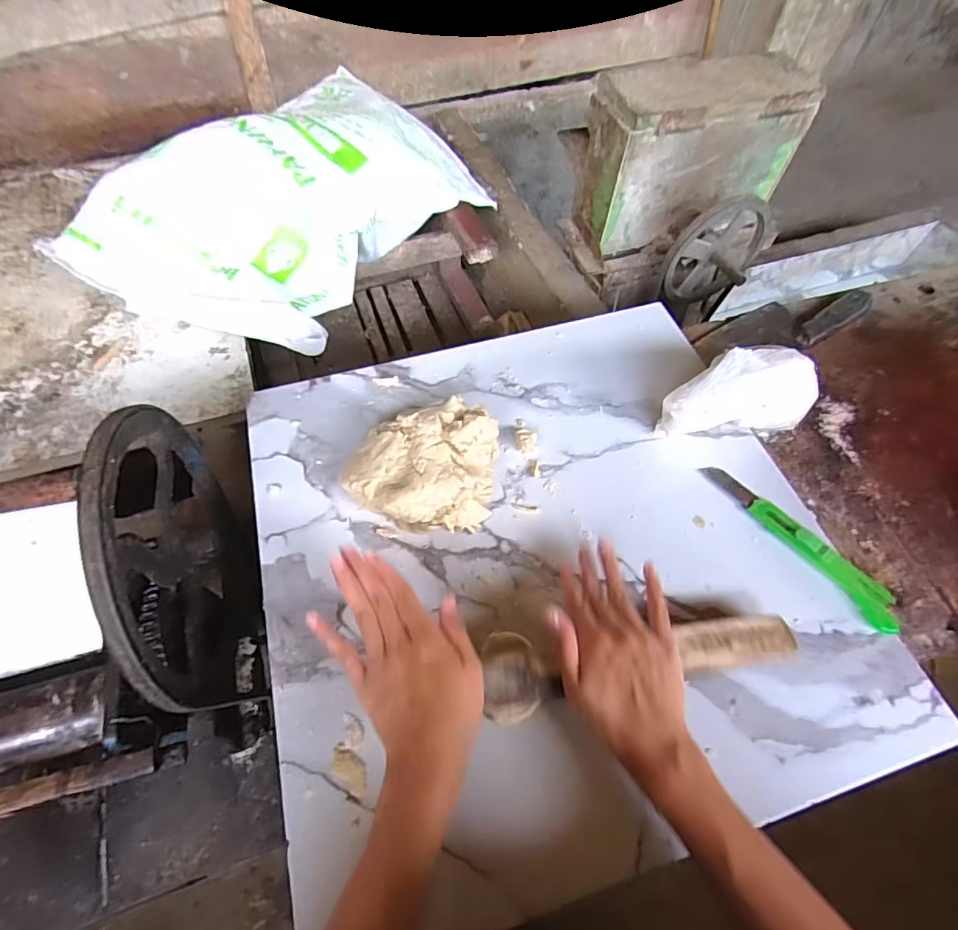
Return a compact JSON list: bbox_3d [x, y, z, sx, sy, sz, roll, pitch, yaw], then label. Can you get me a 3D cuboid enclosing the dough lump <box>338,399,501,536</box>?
[{"bbox_3d":[-0.052,0.001,0.461,0.131,0.078,0.105,9,59,5],"label":"dough lump"}]

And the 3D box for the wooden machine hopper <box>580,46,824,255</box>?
[{"bbox_3d":[0.358,-0.538,0.895,0.347,0.231,0.155,-14,61,-12],"label":"wooden machine hopper"}]

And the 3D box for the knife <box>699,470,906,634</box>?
[{"bbox_3d":[0.288,0.064,0.466,0.030,0.016,0.192,-31,65,-20],"label":"knife"}]

